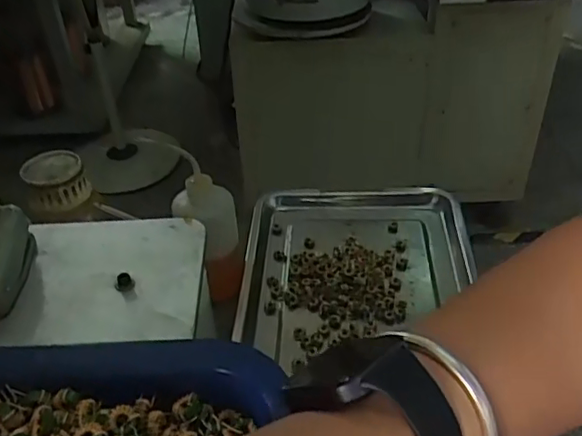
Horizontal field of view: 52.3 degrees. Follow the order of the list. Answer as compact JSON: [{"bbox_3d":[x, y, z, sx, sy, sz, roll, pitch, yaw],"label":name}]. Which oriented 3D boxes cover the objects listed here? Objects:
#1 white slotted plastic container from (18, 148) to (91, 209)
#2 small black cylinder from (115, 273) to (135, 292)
[{"bbox_3d":[-0.245,-0.040,0.618,0.058,0.037,0.061,-2,38,1],"label":"white slotted plastic container"},{"bbox_3d":[-0.110,0.042,0.391,0.013,0.007,0.013,-2,38,1],"label":"small black cylinder"}]

